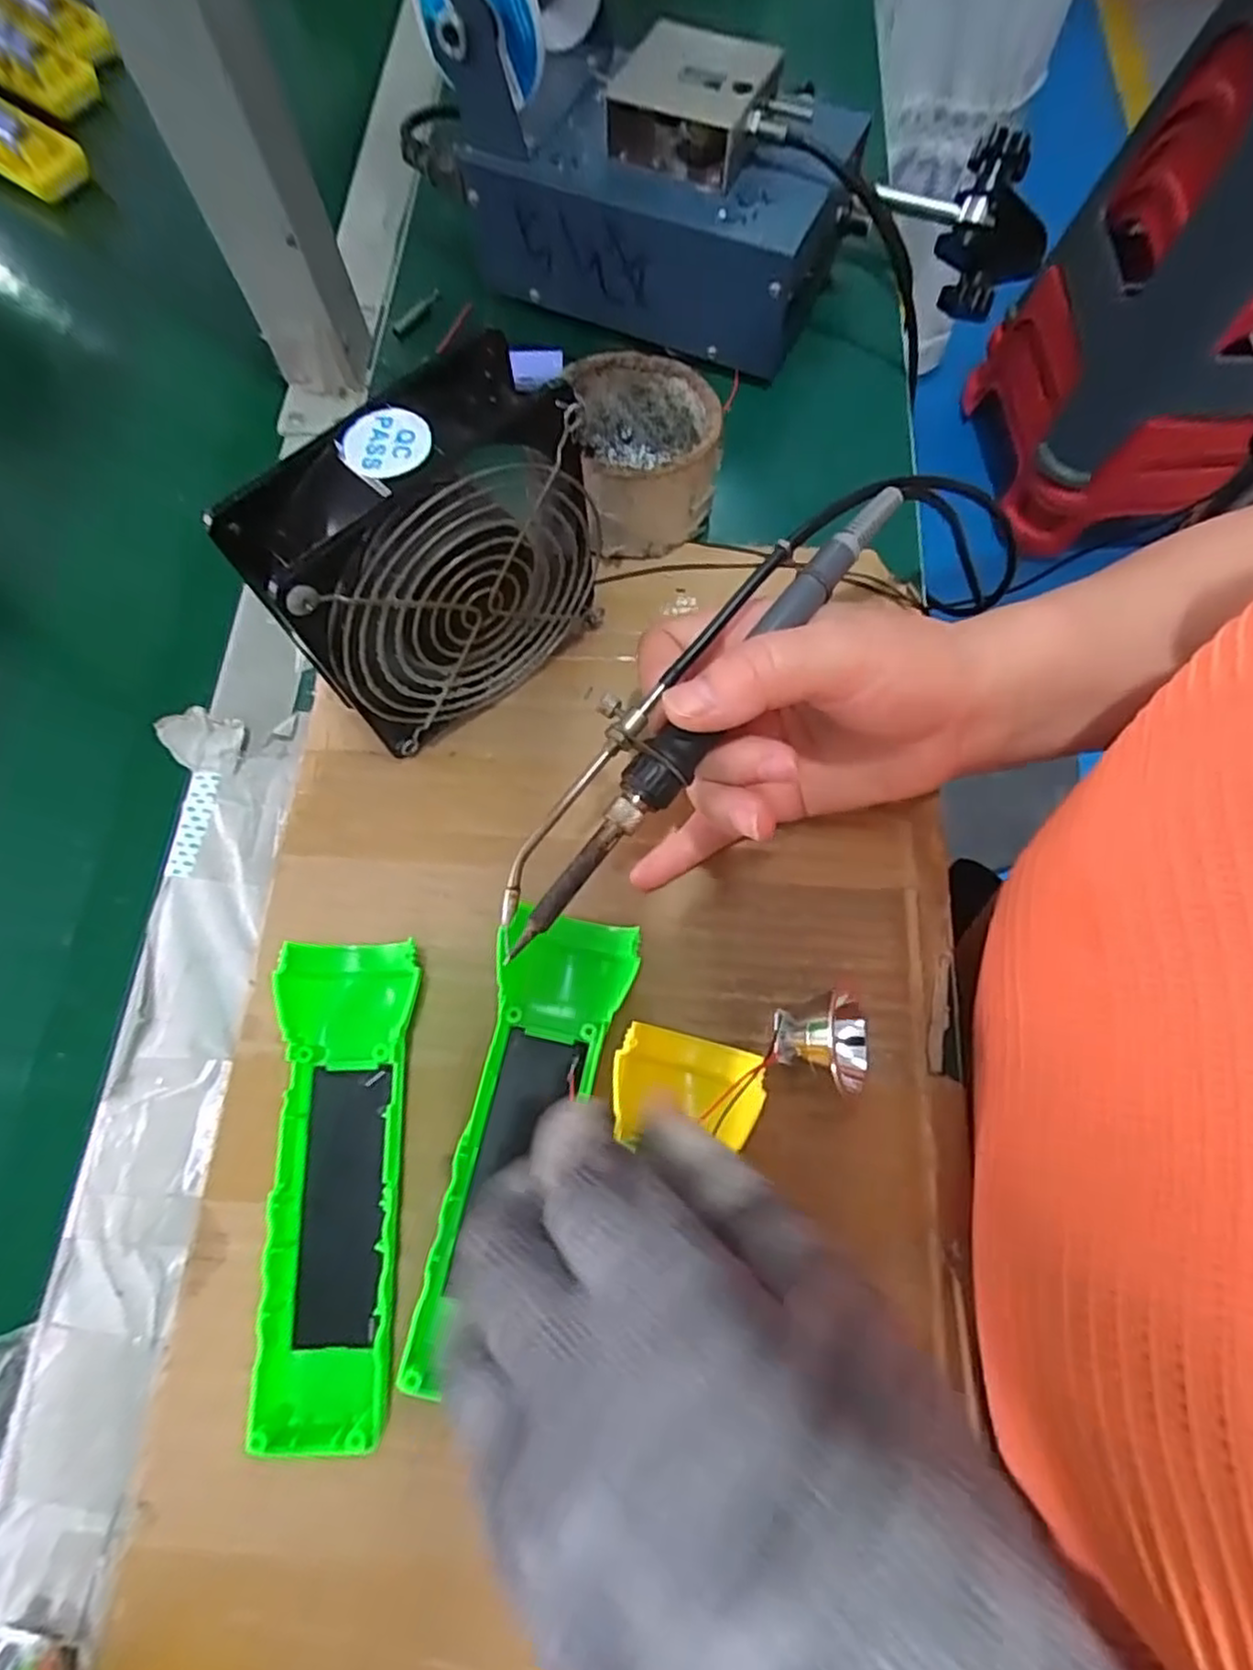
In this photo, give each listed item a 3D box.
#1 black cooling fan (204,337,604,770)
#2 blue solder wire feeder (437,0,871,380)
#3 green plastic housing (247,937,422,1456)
[{"bbox_3d":[-0.073,-0.100,0.282,0.121,0.120,0.055,-42,76,-12],"label":"black cooling fan"},{"bbox_3d":[0.013,-0.351,0.385,0.210,0.097,0.112,29,74,9],"label":"blue solder wire feeder"},{"bbox_3d":[-0.099,0.120,0.260,0.049,0.025,0.160,-4,72,-1],"label":"green plastic housing"}]

